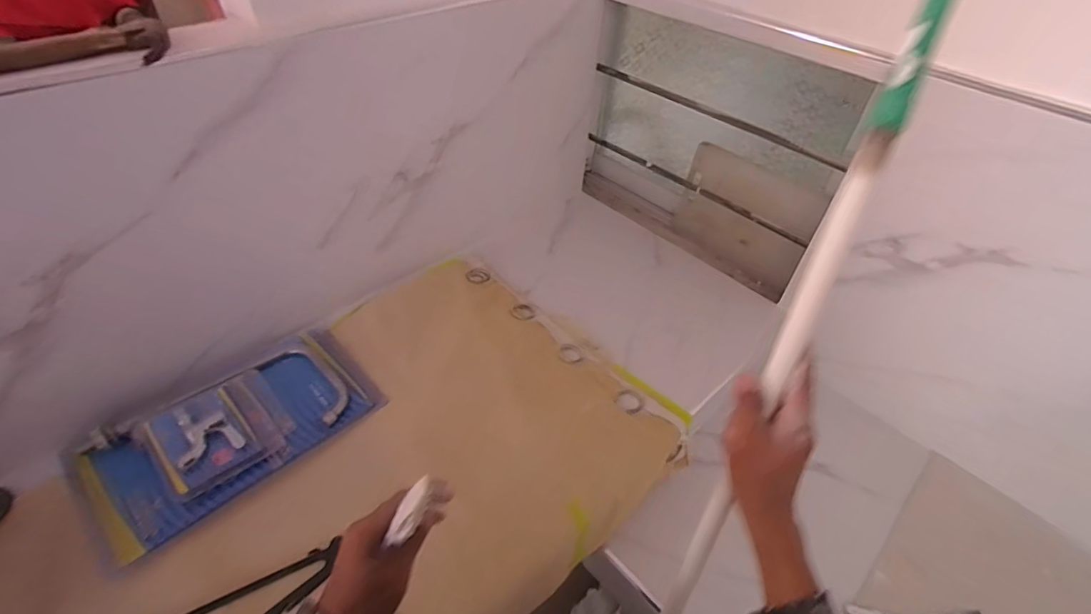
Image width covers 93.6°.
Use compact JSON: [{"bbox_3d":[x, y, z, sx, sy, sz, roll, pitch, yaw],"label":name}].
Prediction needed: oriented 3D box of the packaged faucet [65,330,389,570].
[{"bbox_3d":[-0.490,0.168,0.794,0.405,0.059,0.224,-31,53,-30],"label":"packaged faucet"}]

